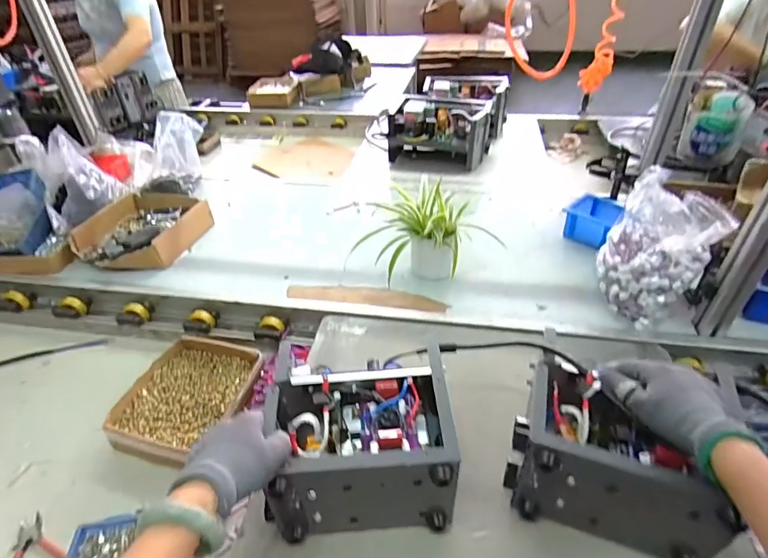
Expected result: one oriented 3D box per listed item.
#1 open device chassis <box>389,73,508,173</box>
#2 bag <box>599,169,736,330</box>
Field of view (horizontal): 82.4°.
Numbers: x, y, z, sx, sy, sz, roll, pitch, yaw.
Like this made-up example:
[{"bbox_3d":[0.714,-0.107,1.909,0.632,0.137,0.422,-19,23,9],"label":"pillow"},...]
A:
[{"bbox_3d":[0.222,-0.511,1.418,0.274,0.162,0.422,14,40,19],"label":"open device chassis"},{"bbox_3d":[0.470,-0.048,0.774,0.140,0.212,0.166,-8,38,-8],"label":"bag"}]

